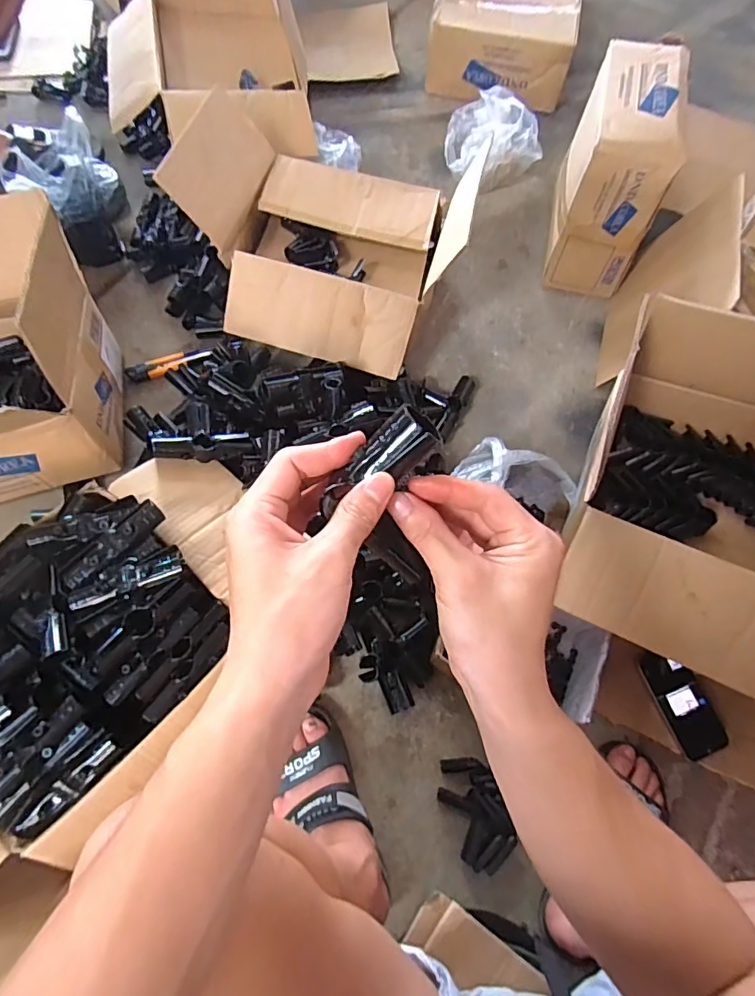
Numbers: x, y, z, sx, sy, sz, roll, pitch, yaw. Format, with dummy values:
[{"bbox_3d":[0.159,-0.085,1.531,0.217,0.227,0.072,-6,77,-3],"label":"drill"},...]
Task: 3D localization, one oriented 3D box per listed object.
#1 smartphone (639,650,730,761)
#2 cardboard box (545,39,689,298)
[{"bbox_3d":[0.429,0.285,0.720,0.070,0.016,0.144,-19,70,-10],"label":"smartphone"},{"bbox_3d":[0.437,-0.605,0.970,0.163,0.287,0.330,18,68,4],"label":"cardboard box"}]

